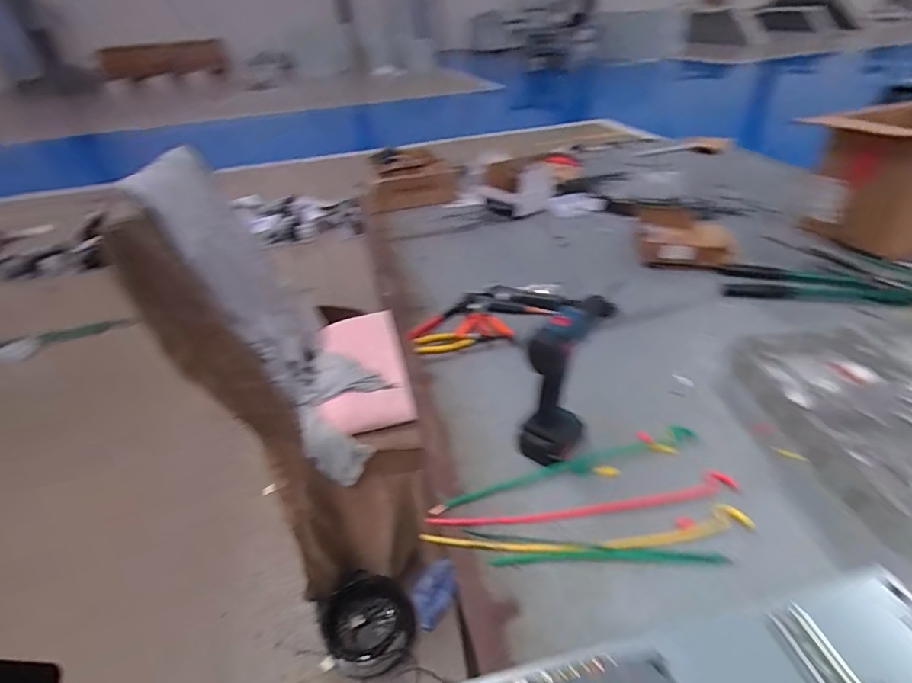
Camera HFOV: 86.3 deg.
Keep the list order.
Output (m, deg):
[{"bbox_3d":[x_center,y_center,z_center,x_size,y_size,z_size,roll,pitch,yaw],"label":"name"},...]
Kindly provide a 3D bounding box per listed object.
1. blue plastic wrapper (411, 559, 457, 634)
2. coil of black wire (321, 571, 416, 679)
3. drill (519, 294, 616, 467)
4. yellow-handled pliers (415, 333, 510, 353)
[{"bbox_3d":[-0.029,0.336,0.654,0.052,0.087,0.014,36,10,26],"label":"blue plastic wrapper"},{"bbox_3d":[-0.195,0.635,1.088,0.186,0.069,0.207,-29,41,-29],"label":"coil of black wire"},{"bbox_3d":[0.143,0.056,0.658,0.069,0.216,0.135,19,42,31],"label":"drill"},{"bbox_3d":[0.009,0.001,0.927,0.171,0.018,0.045,-6,35,-1],"label":"yellow-handled pliers"}]

